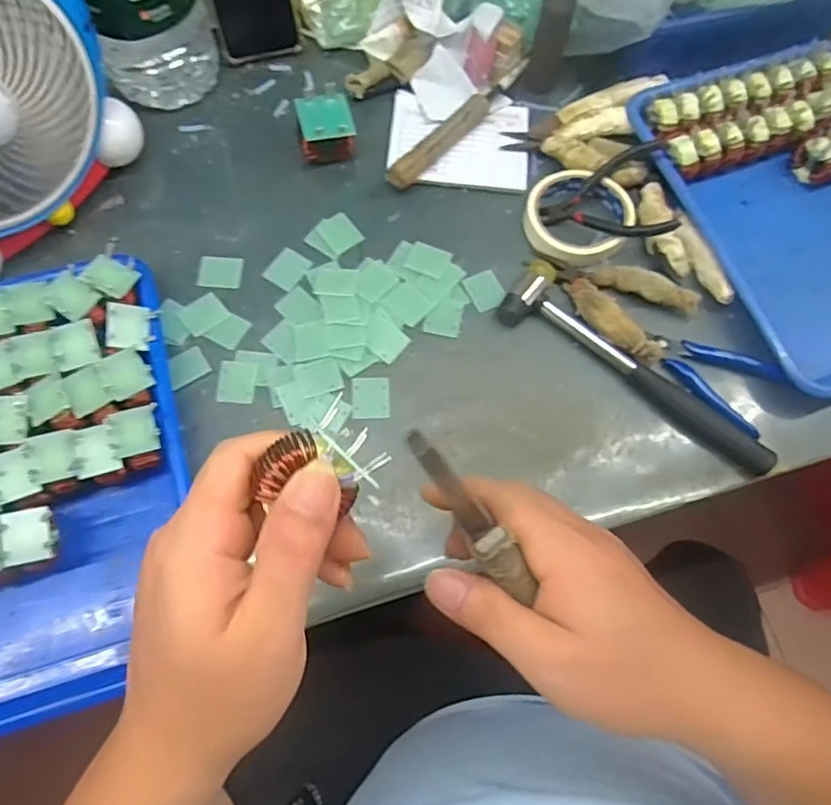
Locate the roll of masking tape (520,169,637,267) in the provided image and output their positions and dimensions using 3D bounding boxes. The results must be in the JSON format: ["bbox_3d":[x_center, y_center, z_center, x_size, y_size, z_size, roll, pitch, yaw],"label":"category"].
[{"bbox_3d":[0.147,-0.167,0.549,0.096,0.017,0.091,0,71,-1],"label":"roll of masking tape"}]

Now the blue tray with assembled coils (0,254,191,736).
[{"bbox_3d":[-0.293,0.064,0.446,0.246,0.059,0.310,-16,72,-6],"label":"blue tray with assembled coils"}]

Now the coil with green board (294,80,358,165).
[{"bbox_3d":[-0.083,-0.248,0.560,0.050,0.046,0.054,-14,72,-6],"label":"coil with green board"}]

